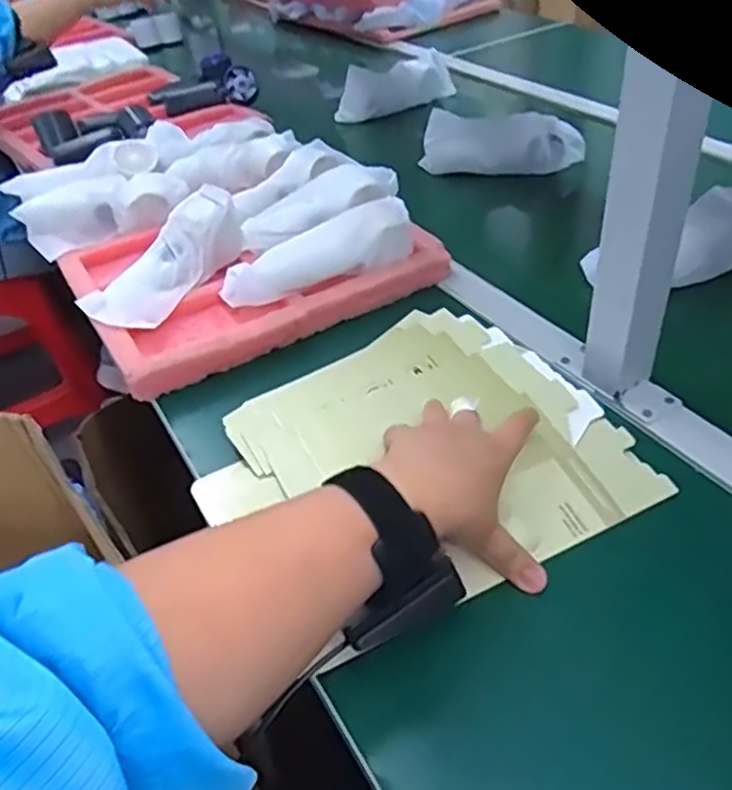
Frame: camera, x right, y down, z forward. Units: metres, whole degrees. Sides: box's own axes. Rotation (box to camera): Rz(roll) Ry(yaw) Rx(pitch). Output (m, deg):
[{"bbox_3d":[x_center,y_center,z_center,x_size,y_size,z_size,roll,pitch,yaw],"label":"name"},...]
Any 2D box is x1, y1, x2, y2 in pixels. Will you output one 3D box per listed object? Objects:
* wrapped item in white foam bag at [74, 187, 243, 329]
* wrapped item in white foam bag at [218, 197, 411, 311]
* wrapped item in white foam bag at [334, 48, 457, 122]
[{"bbox_3d":[-0.185,-0.124,0.668,0.078,0.055,0.178,29,69,34],"label":"wrapped item in white foam bag"},{"bbox_3d":[-0.048,-0.137,0.659,0.186,0.049,0.053,-18,42,-13],"label":"wrapped item in white foam bag"},{"bbox_3d":[0.046,-0.490,1.084,0.208,0.070,0.043,-26,44,-21],"label":"wrapped item in white foam bag"}]

